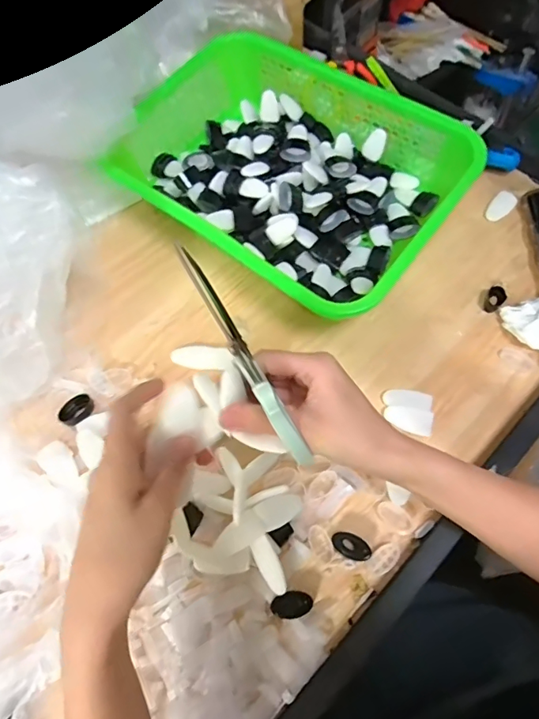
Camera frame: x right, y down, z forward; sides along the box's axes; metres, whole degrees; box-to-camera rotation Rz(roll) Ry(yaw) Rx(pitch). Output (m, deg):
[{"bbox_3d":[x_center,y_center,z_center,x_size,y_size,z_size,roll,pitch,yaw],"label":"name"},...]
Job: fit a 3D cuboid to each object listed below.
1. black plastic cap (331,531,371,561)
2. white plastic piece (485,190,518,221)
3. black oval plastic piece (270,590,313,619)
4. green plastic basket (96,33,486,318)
[{"bbox_3d":[0.068,0.155,0.393,0.033,0.009,0.019,22,70,11],"label":"black plastic cap"},{"bbox_3d":[0.276,-0.183,0.565,0.026,0.010,0.046,41,74,17],"label":"white plastic piece"},{"bbox_3d":[0.018,0.194,0.376,0.032,0.008,0.019,-8,67,-1],"label":"black oval plastic piece"},{"bbox_3d":[0.012,-0.211,0.535,0.359,0.082,0.264,37,73,16],"label":"green plastic basket"}]

